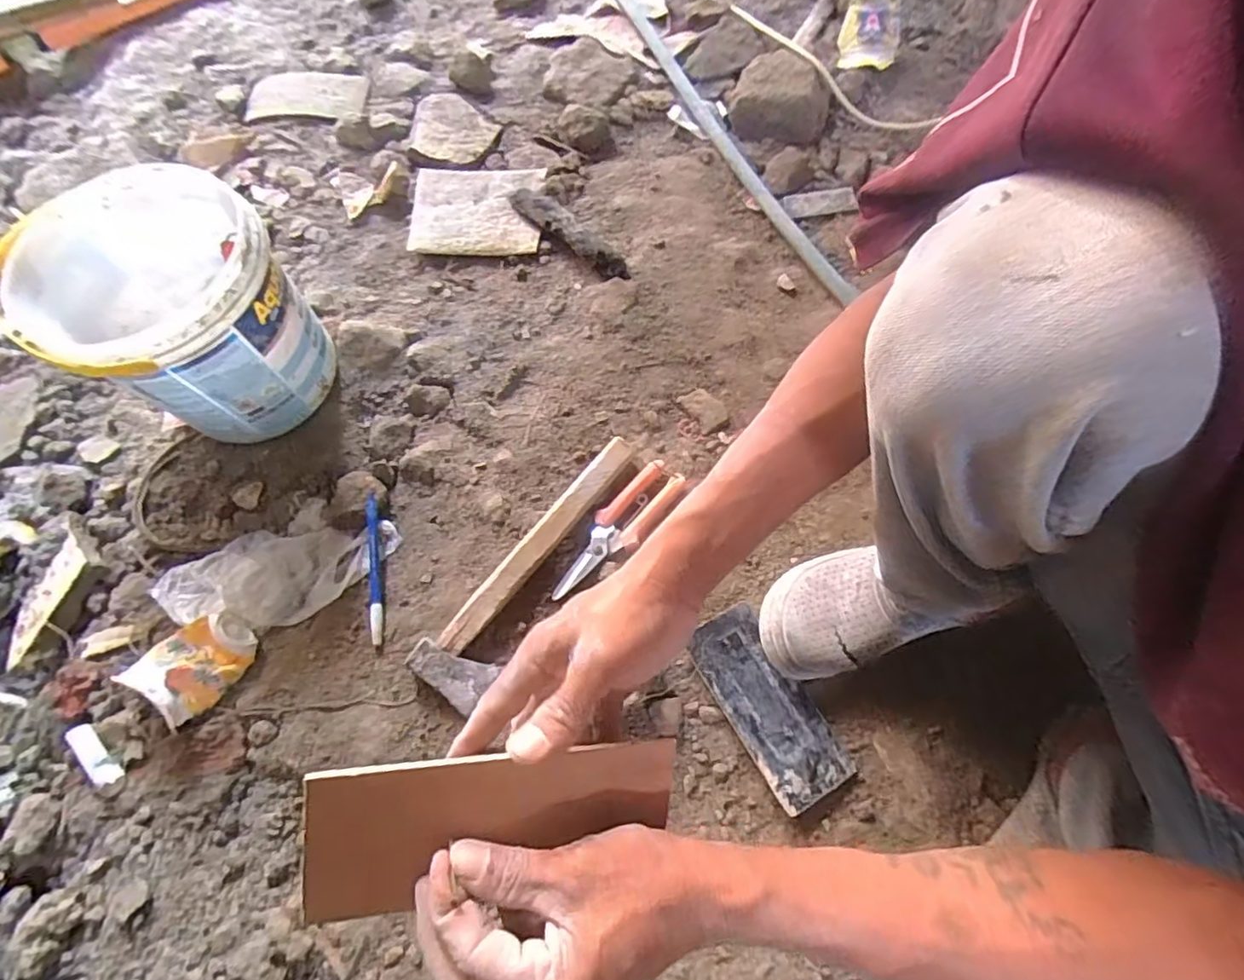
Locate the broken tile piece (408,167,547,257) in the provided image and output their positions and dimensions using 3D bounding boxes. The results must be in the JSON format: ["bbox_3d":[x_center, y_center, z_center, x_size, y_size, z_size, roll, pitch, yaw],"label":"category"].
[{"bbox_3d":[-0.183,-0.354,0.745,0.159,0.016,0.127,1,69,2],"label":"broken tile piece"}]

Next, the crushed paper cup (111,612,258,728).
[{"bbox_3d":[-0.390,0.156,0.533,0.066,0.050,0.089,33,73,13],"label":"crushed paper cup"}]

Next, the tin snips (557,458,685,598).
[{"bbox_3d":[-0.005,0.041,0.595,0.049,0.024,0.167,37,74,14],"label":"tin snips"}]

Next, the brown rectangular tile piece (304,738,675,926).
[{"bbox_3d":[-0.059,0.163,0.287,0.170,0.004,0.073,2,100,-17],"label":"brown rectangular tile piece"}]

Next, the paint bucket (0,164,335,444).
[{"bbox_3d":[-0.419,-0.170,0.576,0.211,0.170,0.196,0,69,1],"label":"paint bucket"}]

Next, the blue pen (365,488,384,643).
[{"bbox_3d":[-0.243,0.074,0.577,0.014,0.014,0.150,-11,69,-3],"label":"blue pen"}]

